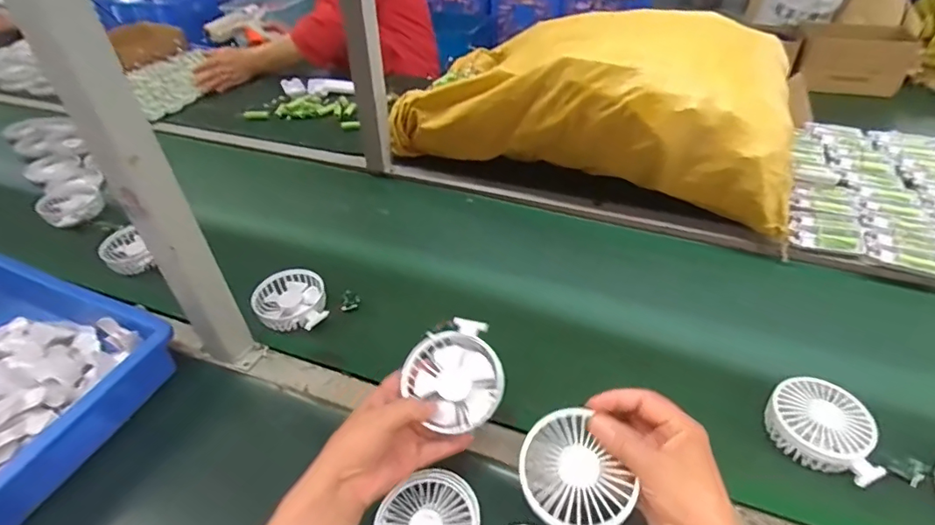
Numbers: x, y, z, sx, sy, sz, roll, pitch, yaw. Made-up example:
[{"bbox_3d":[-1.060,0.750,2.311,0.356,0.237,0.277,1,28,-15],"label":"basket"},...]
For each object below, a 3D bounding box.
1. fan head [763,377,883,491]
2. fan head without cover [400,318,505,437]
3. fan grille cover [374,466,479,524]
[{"bbox_3d":[0.348,0.161,0.504,0.096,0.039,0.074,28,50,30],"label":"fan head"},{"bbox_3d":[-0.011,0.105,0.480,0.085,0.034,0.096,-18,63,5],"label":"fan head without cover"},{"bbox_3d":[-0.035,0.231,0.456,0.091,0.015,0.083,-27,47,-25],"label":"fan grille cover"}]

